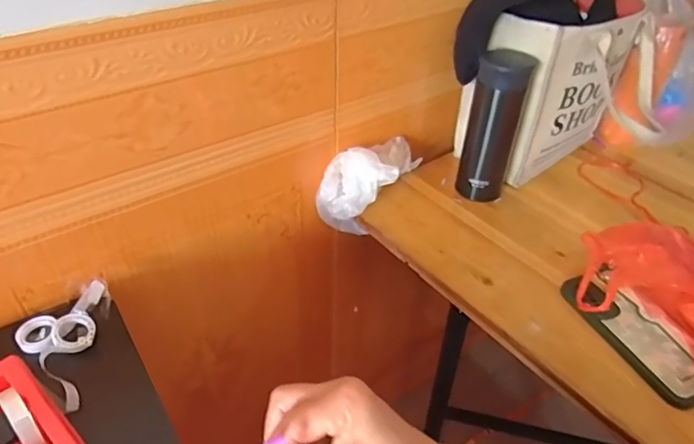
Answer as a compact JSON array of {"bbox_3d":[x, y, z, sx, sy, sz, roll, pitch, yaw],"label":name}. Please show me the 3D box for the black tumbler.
[{"bbox_3d":[0.190,-0.122,0.672,0.064,0.188,0.074,15,39,15],"label":"black tumbler"}]

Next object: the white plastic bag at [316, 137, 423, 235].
[{"bbox_3d":[0.030,-0.054,0.712,0.098,0.122,0.160,18,42,19],"label":"white plastic bag"}]

